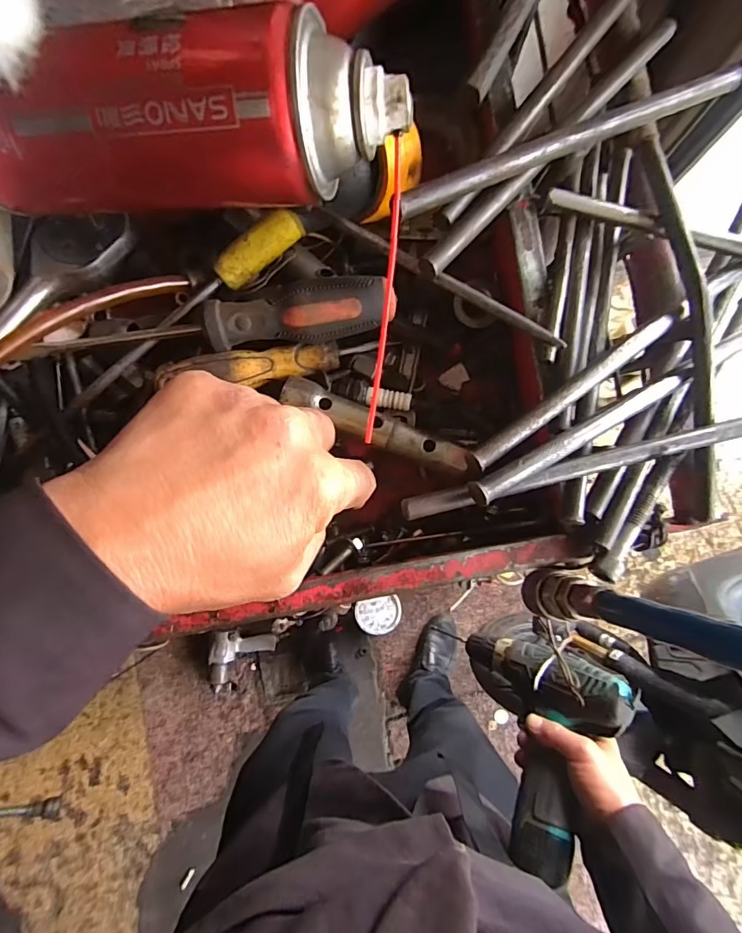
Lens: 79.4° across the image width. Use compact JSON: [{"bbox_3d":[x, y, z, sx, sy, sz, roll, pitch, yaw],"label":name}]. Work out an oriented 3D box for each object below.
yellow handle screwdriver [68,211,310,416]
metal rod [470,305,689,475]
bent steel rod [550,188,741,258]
[{"bbox_3d":[-0.097,-0.078,0.226,0.149,0.022,0.014,-38,86,-3],"label":"yellow handle screwdriver"},{"bbox_3d":[0.093,-0.037,0.195,0.127,0.017,0.010,-36,86,-3],"label":"metal rod"},{"bbox_3d":[0.146,-0.111,0.197,0.129,0.042,0.007,11,85,1],"label":"bent steel rod"}]

